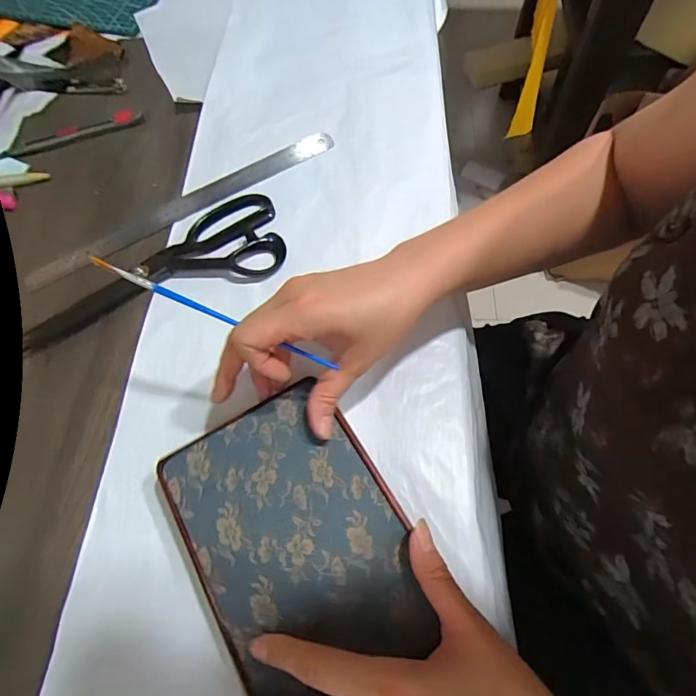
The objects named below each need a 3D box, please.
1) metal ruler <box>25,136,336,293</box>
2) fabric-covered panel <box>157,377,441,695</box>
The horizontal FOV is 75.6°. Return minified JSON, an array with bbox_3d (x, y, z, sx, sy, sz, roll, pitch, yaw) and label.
[{"bbox_3d":[-0.157,-0.142,0.444,0.320,0.007,0.027,-31,67,-13],"label":"metal ruler"},{"bbox_3d":[-0.034,0.115,0.284,0.126,0.009,0.175,-30,67,-12],"label":"fabric-covered panel"}]

